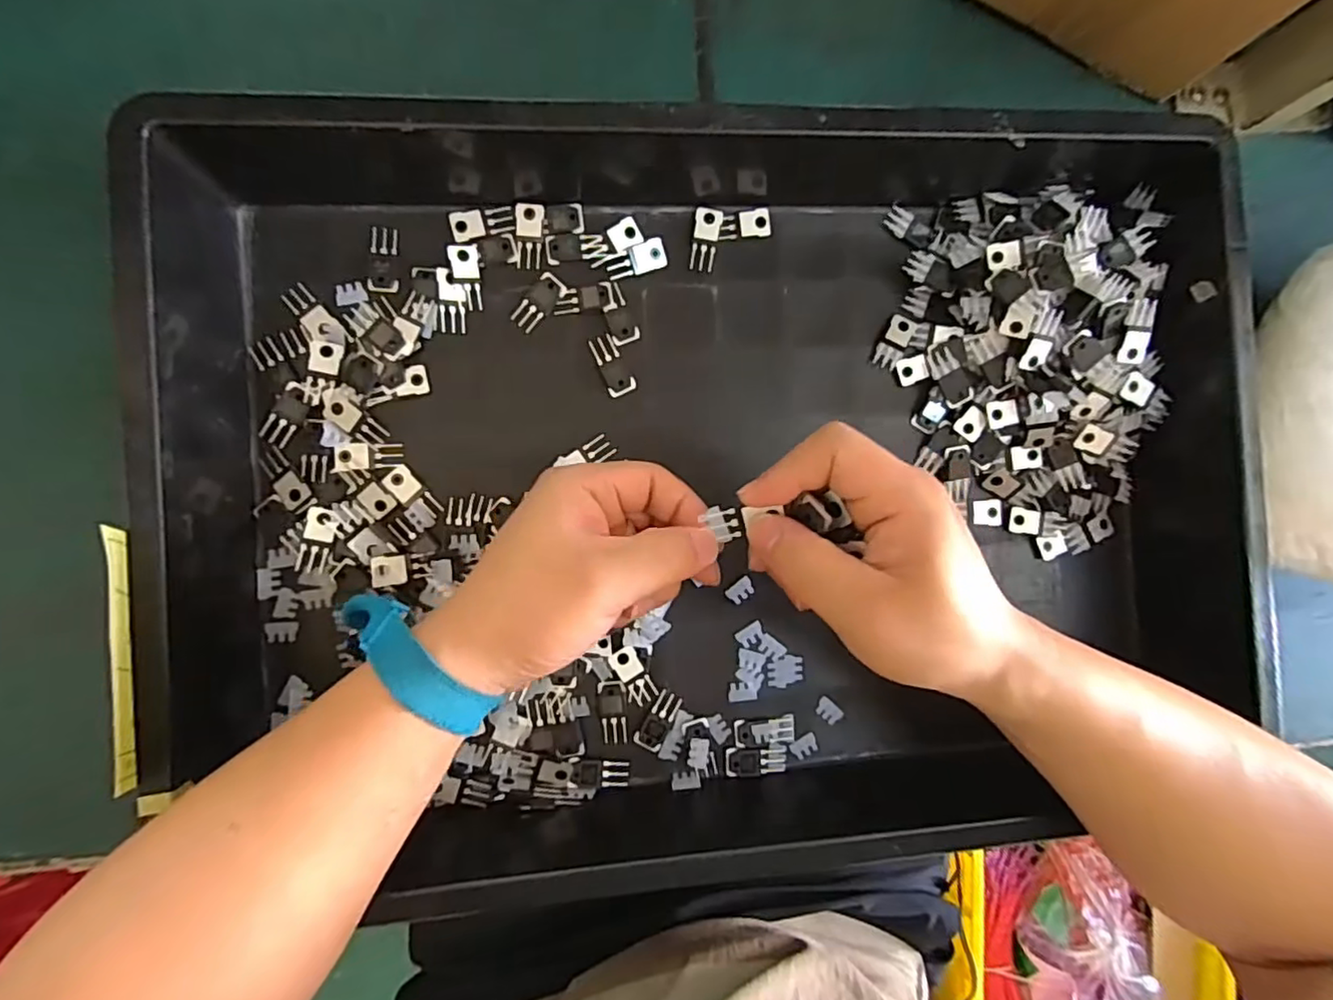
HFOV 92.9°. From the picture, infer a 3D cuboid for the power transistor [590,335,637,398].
[{"bbox_3d":[-0.030,-0.077,0.361,0.016,0.004,0.035,-23,92,-6],"label":"power transistor"}]

